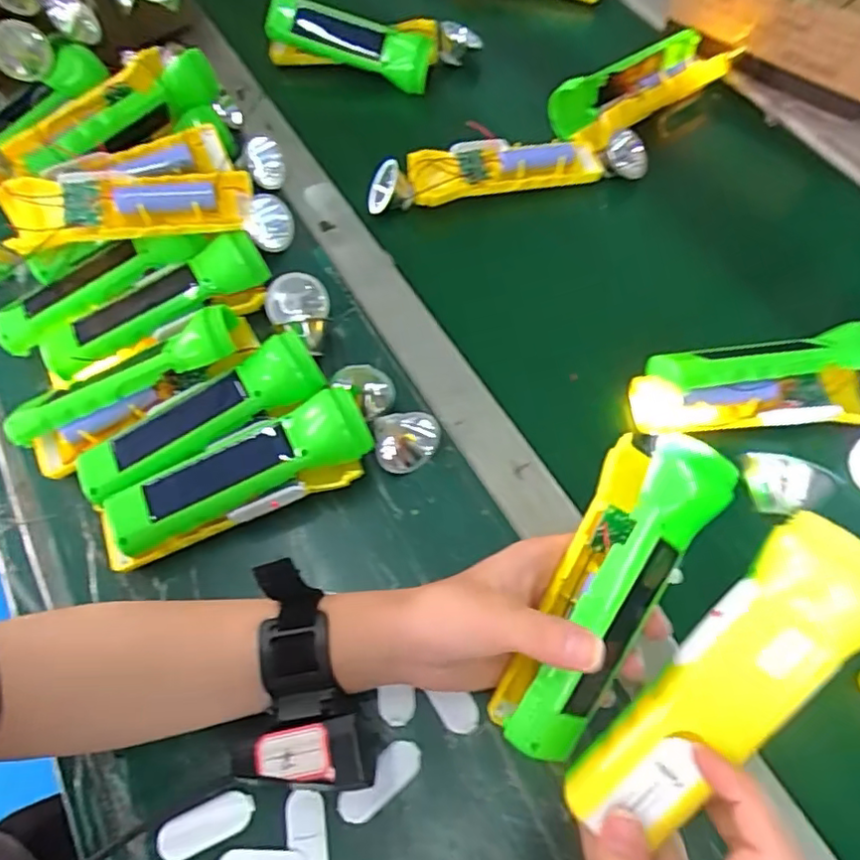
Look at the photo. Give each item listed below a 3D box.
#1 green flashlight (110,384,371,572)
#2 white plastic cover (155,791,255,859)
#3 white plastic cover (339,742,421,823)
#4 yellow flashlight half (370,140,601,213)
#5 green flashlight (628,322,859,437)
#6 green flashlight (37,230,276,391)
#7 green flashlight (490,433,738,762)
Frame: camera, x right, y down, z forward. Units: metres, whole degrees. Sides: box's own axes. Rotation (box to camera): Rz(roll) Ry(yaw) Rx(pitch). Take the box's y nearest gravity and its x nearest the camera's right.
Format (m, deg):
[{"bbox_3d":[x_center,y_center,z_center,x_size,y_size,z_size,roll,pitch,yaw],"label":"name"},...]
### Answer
[{"bbox_3d":[-0.120,0.031,0.382,0.169,0.048,0.052,-19,65,-8],"label":"green flashlight"},{"bbox_3d":[-0.120,0.212,0.323,0.051,0.004,0.022,-24,65,-10],"label":"white plastic cover"},{"bbox_3d":[-0.027,0.191,0.329,0.050,0.009,0.019,-39,69,-17],"label":"white plastic cover"},{"bbox_3d":[0.048,-0.221,0.513,0.200,0.028,0.037,-14,64,-5],"label":"yellow flashlight half"},{"bbox_3d":[0.234,-0.027,0.417,0.178,0.051,0.068,-10,64,-4],"label":"green flashlight"},{"bbox_3d":[-0.195,-0.087,0.424,0.162,0.035,0.057,-30,67,-13],"label":"green flashlight"},{"bbox_3d":[0.087,0.079,0.297,0.049,0.056,0.158,28,88,12],"label":"green flashlight"}]

